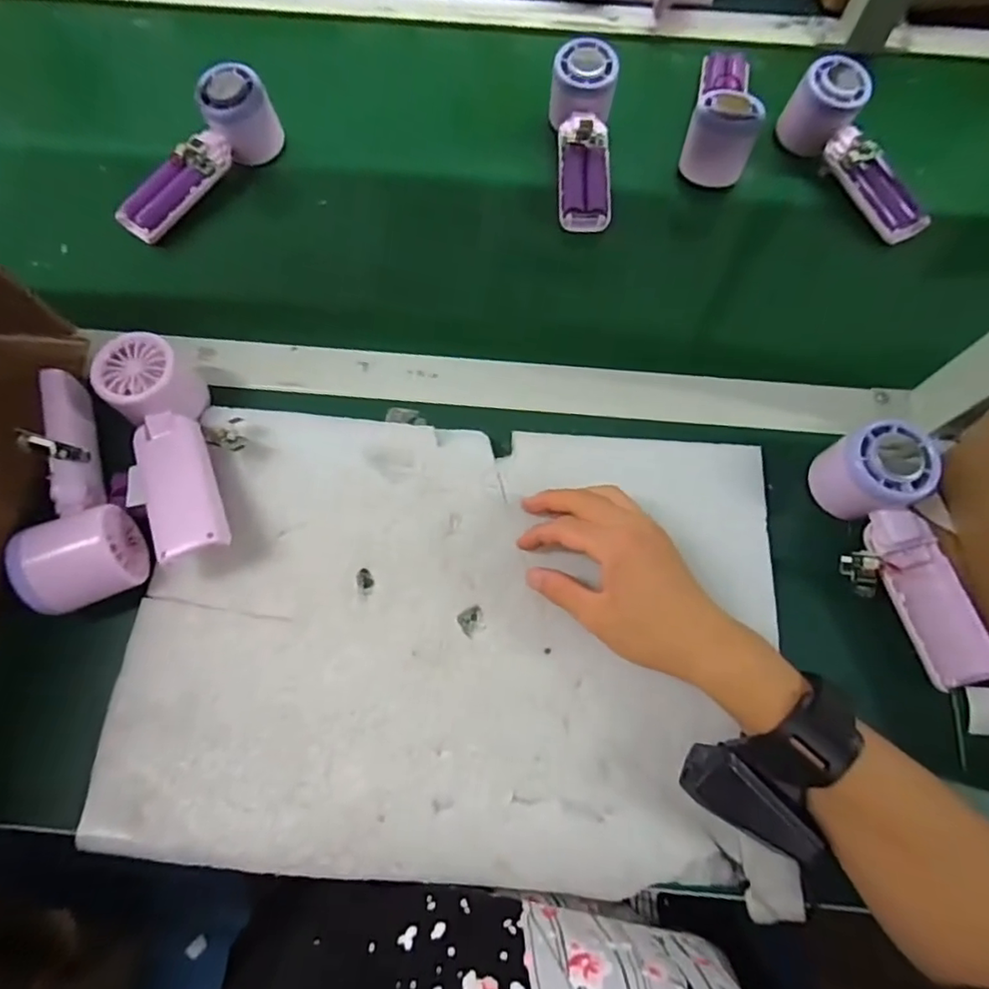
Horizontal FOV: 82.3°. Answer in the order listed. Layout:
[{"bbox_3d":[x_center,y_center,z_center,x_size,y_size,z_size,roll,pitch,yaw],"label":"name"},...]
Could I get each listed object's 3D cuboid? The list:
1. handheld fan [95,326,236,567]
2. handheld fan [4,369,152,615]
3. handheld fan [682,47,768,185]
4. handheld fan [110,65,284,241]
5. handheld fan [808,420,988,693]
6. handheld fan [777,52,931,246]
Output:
[{"bbox_3d":[-0.214,-0.031,0.376,0.054,0.044,0.164,-26,71,-10],"label":"handheld fan"},{"bbox_3d":[-0.277,-0.006,0.363,0.058,0.049,0.164,-23,71,-9],"label":"handheld fan"},{"bbox_3d":[0.213,-0.365,0.512,0.056,0.053,0.141,13,70,7],"label":"handheld fan"},{"bbox_3d":[-0.255,-0.289,0.481,0.049,0.052,0.164,33,74,14],"label":"handheld fan"},{"bbox_3d":[0.261,0.040,0.357,0.063,0.051,0.170,-15,69,-6],"label":"handheld fan"},{"bbox_3d":[0.320,-0.301,0.488,0.052,0.058,0.164,-26,70,-8],"label":"handheld fan"}]

